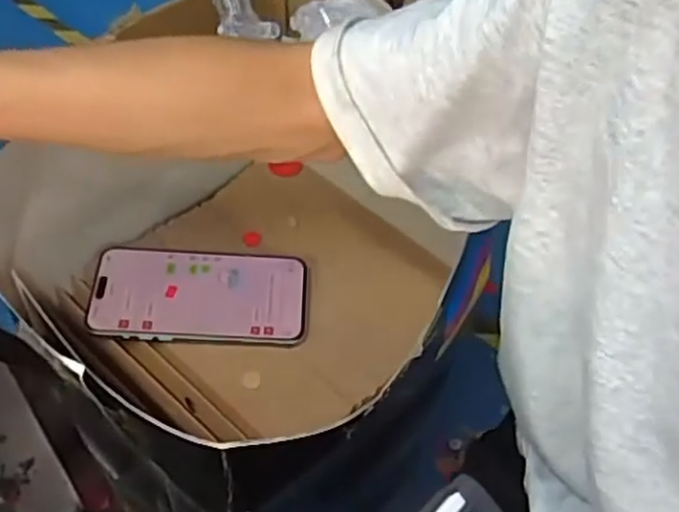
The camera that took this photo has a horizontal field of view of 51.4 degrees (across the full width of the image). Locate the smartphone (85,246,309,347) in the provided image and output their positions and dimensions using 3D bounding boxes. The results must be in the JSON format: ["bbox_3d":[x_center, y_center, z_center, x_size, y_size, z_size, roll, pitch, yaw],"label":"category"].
[{"bbox_3d":[-0.104,0.028,0.530,0.157,0.010,0.078,3,54,-2],"label":"smartphone"}]

